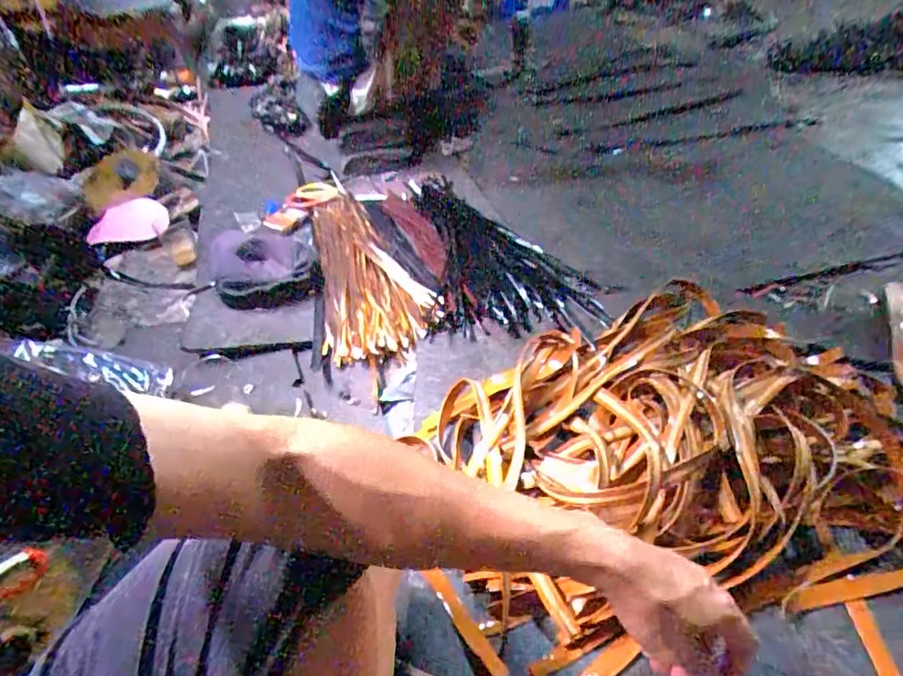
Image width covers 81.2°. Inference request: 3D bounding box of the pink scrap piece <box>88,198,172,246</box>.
[{"bbox_3d":[-0.675,-0.253,1.124,0.163,0.013,0.119,-5,57,5],"label":"pink scrap piece"}]

